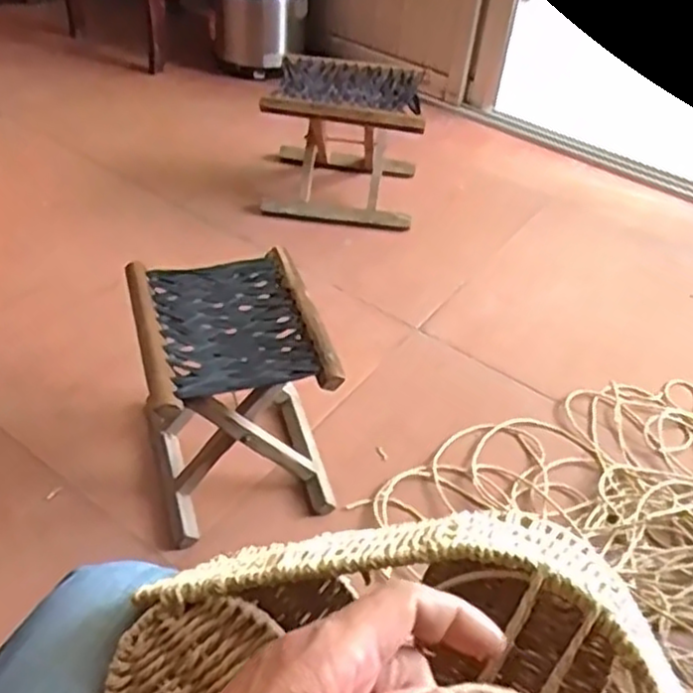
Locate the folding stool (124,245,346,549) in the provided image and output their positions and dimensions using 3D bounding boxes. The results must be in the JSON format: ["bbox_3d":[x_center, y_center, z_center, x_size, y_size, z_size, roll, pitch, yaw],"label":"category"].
[{"bbox_3d":[-0.157,0.051,0.994,0.222,0.254,0.250,-12,46,-17],"label":"folding stool"}]

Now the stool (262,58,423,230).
[{"bbox_3d":[-0.007,-0.428,1.529,0.308,0.243,0.250,5,44,0],"label":"stool"}]

